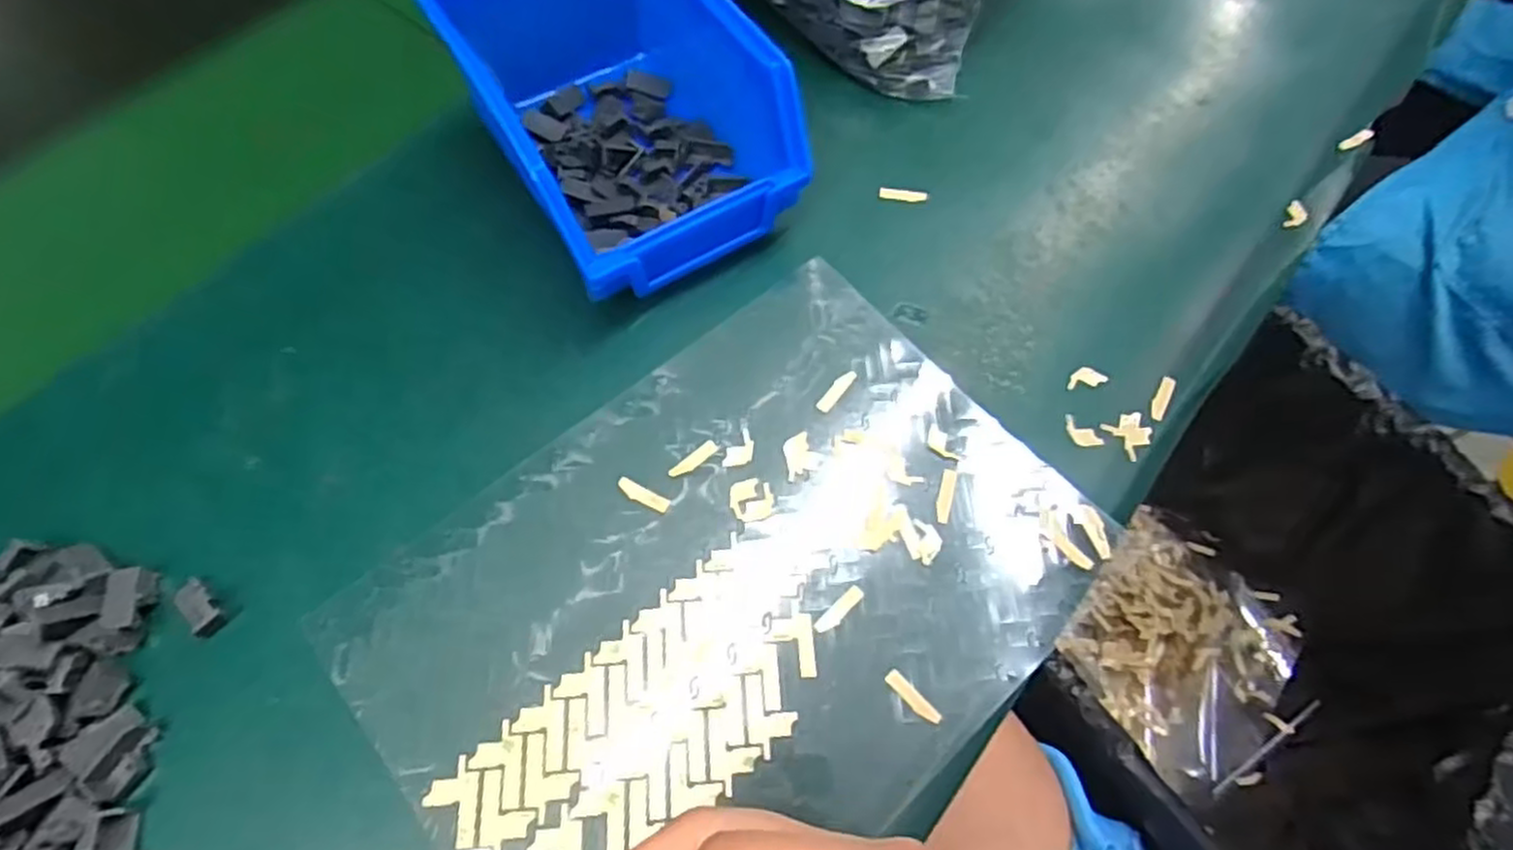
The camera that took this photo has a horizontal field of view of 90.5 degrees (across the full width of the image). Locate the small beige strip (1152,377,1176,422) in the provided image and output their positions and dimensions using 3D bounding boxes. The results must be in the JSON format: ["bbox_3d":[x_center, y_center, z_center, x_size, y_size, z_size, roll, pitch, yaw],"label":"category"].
[{"bbox_3d":[0.170,-0.011,0.314,0.006,0.004,0.021,19,69,26],"label":"small beige strip"}]

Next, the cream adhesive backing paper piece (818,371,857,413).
[{"bbox_3d":[0.033,-0.014,0.309,0.006,0.004,0.022,37,72,14],"label":"cream adhesive backing paper piece"}]

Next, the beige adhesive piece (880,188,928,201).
[{"bbox_3d":[0.069,-0.109,0.354,0.023,0.004,0.004,5,65,0],"label":"beige adhesive piece"}]

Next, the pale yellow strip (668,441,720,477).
[{"bbox_3d":[-0.024,0.014,0.295,0.022,0.004,0.006,-40,76,-19],"label":"pale yellow strip"}]

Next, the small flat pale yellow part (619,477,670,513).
[{"bbox_3d":[-0.043,0.026,0.285,0.022,0.004,0.006,26,66,9],"label":"small flat pale yellow part"}]

